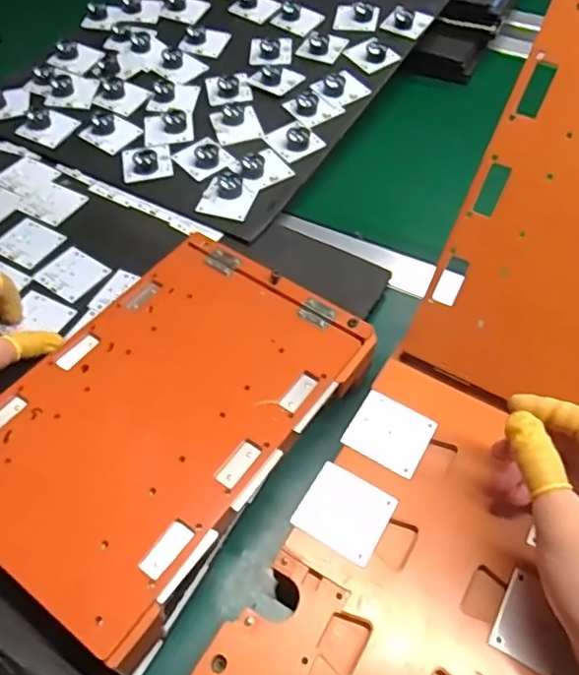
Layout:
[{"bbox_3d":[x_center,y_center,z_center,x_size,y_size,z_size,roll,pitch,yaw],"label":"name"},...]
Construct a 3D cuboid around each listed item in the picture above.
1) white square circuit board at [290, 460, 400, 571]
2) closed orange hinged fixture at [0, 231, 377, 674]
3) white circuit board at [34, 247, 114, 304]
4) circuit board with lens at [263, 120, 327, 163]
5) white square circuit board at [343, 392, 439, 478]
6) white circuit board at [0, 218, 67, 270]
[{"bbox_3d":[0.032,0.101,0.340,0.049,0.004,0.045,26,56,18],"label":"white square circuit board"},{"bbox_3d":[-0.077,0.045,0.369,0.161,0.038,0.243,30,58,20],"label":"closed orange hinged fixture"},{"bbox_3d":[-0.179,-0.052,0.480,0.047,0.004,0.044,30,62,17],"label":"white circuit board"},{"bbox_3d":[0.004,-0.194,0.562,0.044,0.020,0.049,-28,58,-21],"label":"circuit board with lens"},{"bbox_3d":[0.064,0.060,0.371,0.048,0.005,0.045,26,56,18],"label":"white square circuit board"},{"bbox_3d":[-0.225,-0.081,0.502,0.048,0.004,0.047,23,56,16],"label":"white circuit board"}]

